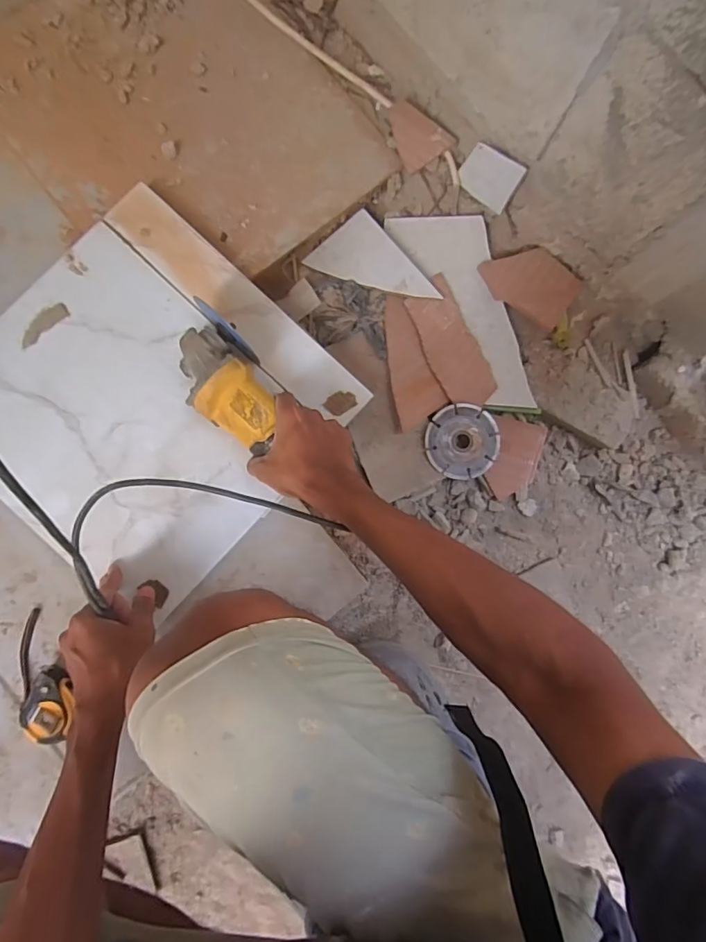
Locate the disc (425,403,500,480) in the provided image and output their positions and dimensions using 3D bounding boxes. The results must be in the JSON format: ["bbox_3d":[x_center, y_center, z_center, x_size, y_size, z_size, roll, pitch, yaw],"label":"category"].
[{"bbox_3d":[0.143,-0.038,0.630,0.093,0.006,0.095,1,93,-3],"label":"disc"}]

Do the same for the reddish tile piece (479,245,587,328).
[{"bbox_3d":[0.229,-0.247,0.626,0.120,0.011,0.096,34,77,17],"label":"reddish tile piece"}]

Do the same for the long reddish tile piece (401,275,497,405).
[{"bbox_3d":[0.127,-0.167,0.642,0.066,0.006,0.173,-26,82,8],"label":"long reddish tile piece"}]

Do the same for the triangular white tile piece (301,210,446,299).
[{"bbox_3d":[0.026,-0.268,0.660,0.102,0.007,0.161,-40,80,8],"label":"triangular white tile piece"}]

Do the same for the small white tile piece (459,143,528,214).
[{"bbox_3d":[0.177,-0.382,0.630,0.007,0.059,0.092,-26,62,-26],"label":"small white tile piece"}]

